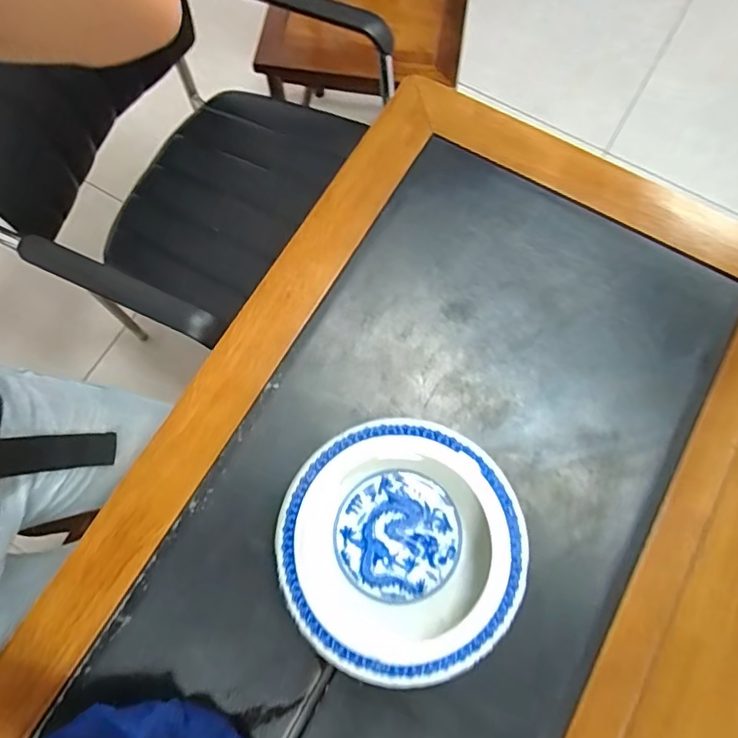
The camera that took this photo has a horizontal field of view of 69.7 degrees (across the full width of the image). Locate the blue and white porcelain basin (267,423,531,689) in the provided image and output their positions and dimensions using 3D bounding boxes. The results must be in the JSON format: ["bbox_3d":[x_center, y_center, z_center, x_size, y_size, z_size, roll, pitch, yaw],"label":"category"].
[{"bbox_3d":[0.026,0.146,0.443,0.190,0.057,0.190,0,74,1],"label":"blue and white porcelain basin"}]

